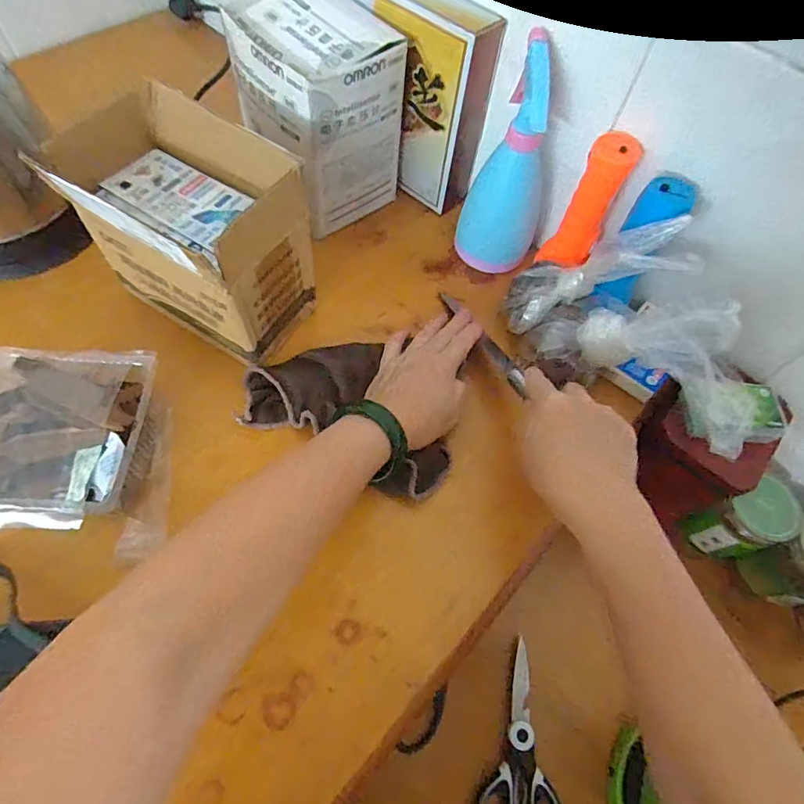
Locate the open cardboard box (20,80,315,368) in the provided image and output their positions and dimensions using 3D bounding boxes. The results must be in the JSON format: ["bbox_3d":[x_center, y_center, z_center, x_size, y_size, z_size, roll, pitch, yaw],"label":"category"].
[{"bbox_3d":[-0.177,-0.143,0.438,0.174,0.158,0.122,31,64,13],"label":"open cardboard box"}]

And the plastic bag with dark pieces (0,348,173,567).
[{"bbox_3d":[-0.286,0.033,0.388,0.189,0.065,0.141,1,62,-3],"label":"plastic bag with dark pieces"}]

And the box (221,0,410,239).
[{"bbox_3d":[-0.084,-0.292,0.515,0.125,0.175,0.141,-32,68,-19],"label":"box"}]

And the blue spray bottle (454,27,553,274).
[{"bbox_3d":[0.106,-0.217,0.477,0.075,0.198,0.077,-30,67,-18],"label":"blue spray bottle"}]

